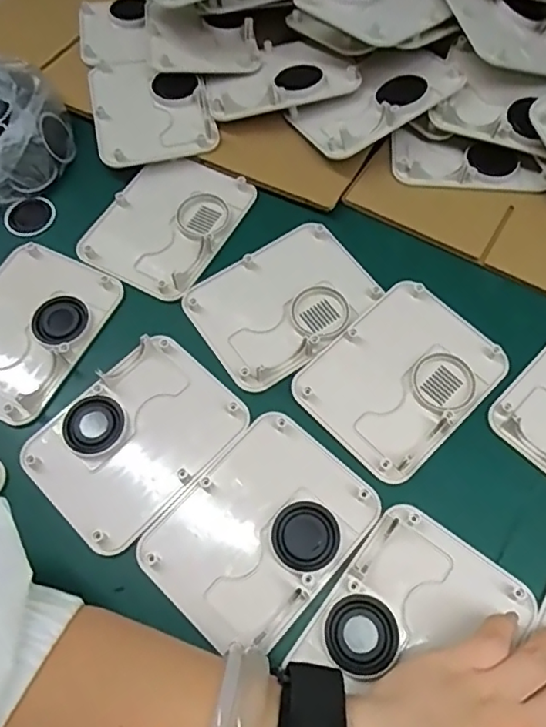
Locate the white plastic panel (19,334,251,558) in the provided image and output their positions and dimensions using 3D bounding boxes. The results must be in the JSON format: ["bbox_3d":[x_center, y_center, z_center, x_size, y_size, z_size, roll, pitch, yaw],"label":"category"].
[{"bbox_3d":[-0.088,0.046,0.363,0.096,0.009,0.125,41,74,18],"label":"white plastic panel"}]

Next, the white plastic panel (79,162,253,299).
[{"bbox_3d":[-0.082,-0.110,0.439,0.095,0.010,0.120,28,70,14],"label":"white plastic panel"}]

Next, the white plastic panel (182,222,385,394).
[{"bbox_3d":[0.008,-0.045,0.405,0.124,0.011,0.096,-32,69,-11],"label":"white plastic panel"}]

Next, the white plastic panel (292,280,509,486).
[{"bbox_3d":[0.085,0.007,0.376,0.124,0.008,0.096,-42,71,-15],"label":"white plastic panel"}]

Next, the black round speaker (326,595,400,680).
[{"bbox_3d":[0.048,0.148,0.308,0.038,0.008,0.038,-1,66,2],"label":"black round speaker"}]

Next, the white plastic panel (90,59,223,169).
[{"bbox_3d":[-0.103,-0.217,0.478,0.094,0.019,0.114,-13,66,-3],"label":"white plastic panel"}]

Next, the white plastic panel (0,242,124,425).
[{"bbox_3d":[-0.178,-0.026,0.401,0.098,0.010,0.124,24,69,13],"label":"white plastic panel"}]

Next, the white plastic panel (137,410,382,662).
[{"bbox_3d":[-0.007,0.098,0.335,0.096,0.010,0.123,40,74,18],"label":"white plastic panel"}]

